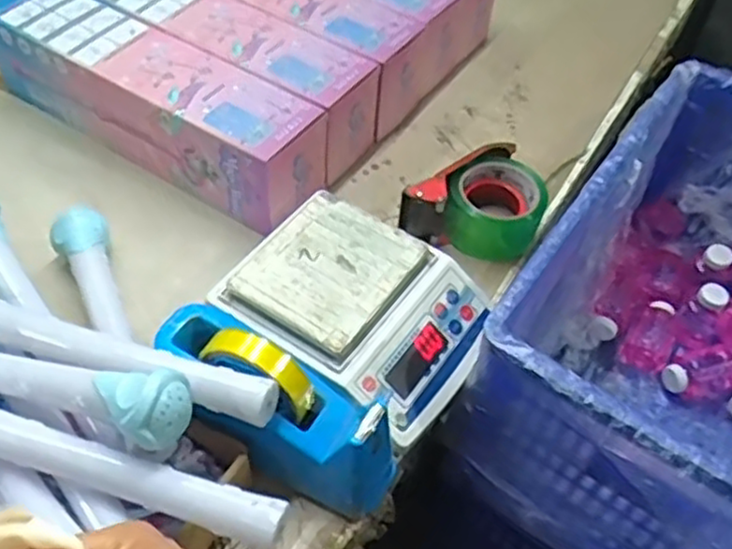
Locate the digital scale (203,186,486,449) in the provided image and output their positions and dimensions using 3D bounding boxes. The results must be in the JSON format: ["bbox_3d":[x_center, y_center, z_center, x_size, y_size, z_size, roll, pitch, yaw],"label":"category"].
[{"bbox_3d":[-0.008,0.029,0.665,0.224,0.068,0.175,26,53,16],"label":"digital scale"}]

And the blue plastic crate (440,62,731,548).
[{"bbox_3d":[0.359,0.082,0.765,0.360,0.281,0.521,30,54,19],"label":"blue plastic crate"}]

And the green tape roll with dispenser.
[{"bbox_3d":[0.117,-0.079,0.773,0.137,0.064,0.115,17,51,9],"label":"green tape roll with dispenser"}]

